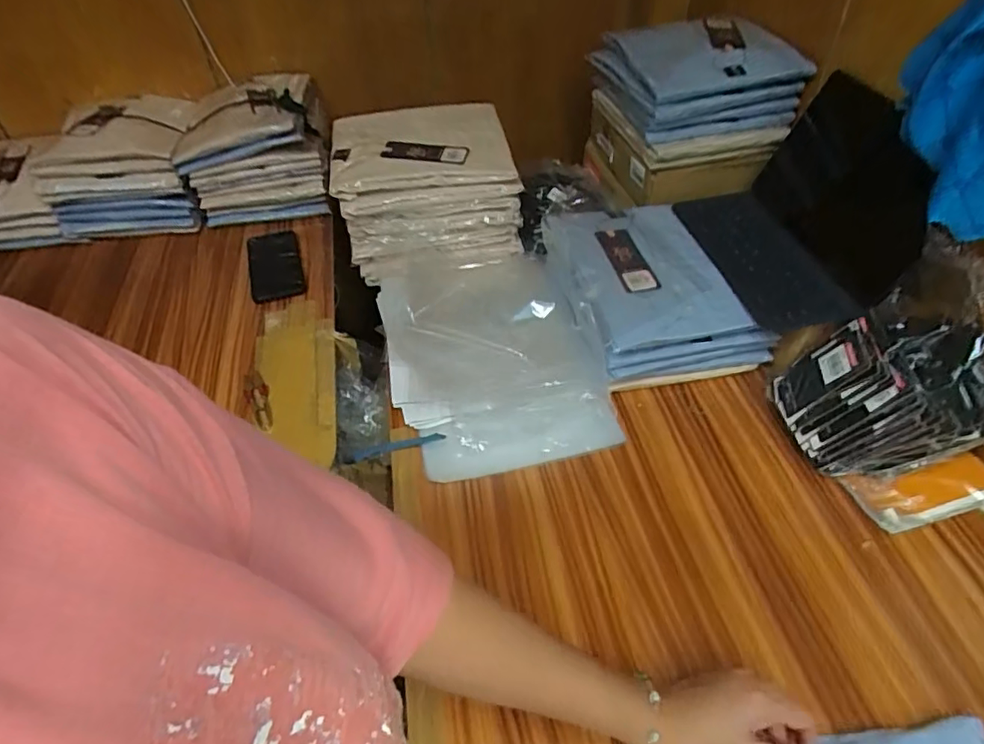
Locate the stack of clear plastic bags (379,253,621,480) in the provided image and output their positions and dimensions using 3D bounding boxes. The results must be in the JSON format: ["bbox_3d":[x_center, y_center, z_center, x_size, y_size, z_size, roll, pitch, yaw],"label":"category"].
[{"bbox_3d":[-0.007,-0.040,0.731,0.251,0.100,0.337,-11,47,-8],"label":"stack of clear plastic bags"}]

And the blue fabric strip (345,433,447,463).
[{"bbox_3d":[-0.115,0.088,0.663,0.123,0.009,0.016,-14,45,12],"label":"blue fabric strip"}]

